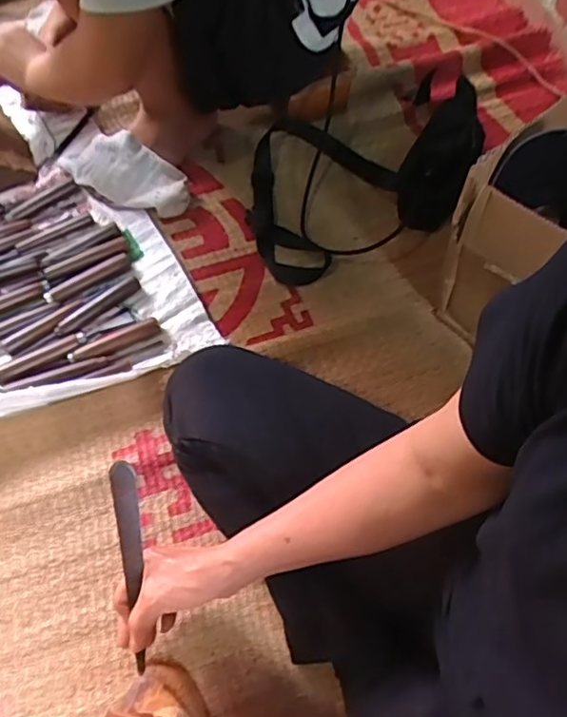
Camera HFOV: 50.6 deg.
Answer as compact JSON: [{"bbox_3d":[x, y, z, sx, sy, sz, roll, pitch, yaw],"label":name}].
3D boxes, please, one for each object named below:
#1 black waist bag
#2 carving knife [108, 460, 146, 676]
[{"bbox_3d":[0.106,-0.247,0.794,0.298,0.147,0.275,6,63,1],"label":"black waist bag"},{"bbox_3d":[-0.135,0.185,0.533,0.022,0.014,0.192,-4,98,-6],"label":"carving knife"}]

